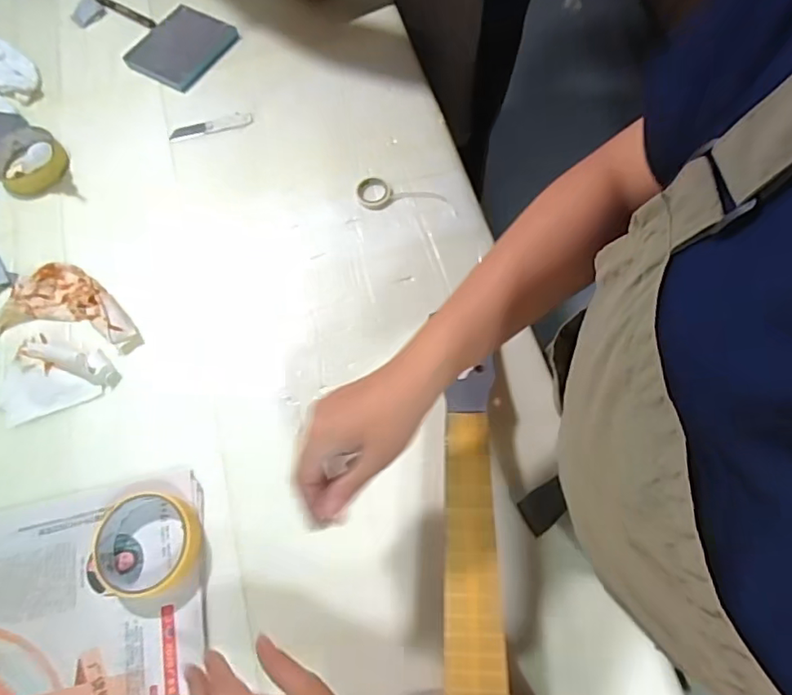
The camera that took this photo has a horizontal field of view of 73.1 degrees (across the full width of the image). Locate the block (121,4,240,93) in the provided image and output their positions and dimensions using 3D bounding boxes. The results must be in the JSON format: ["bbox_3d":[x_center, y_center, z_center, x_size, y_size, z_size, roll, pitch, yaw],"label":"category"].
[{"bbox_3d":[-0.286,-0.401,0.713,0.118,0.015,0.121,29,71,12],"label":"block"}]

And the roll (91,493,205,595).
[{"bbox_3d":[-0.219,0.170,0.467,0.098,0.031,0.086,3,67,2],"label":"roll"}]

